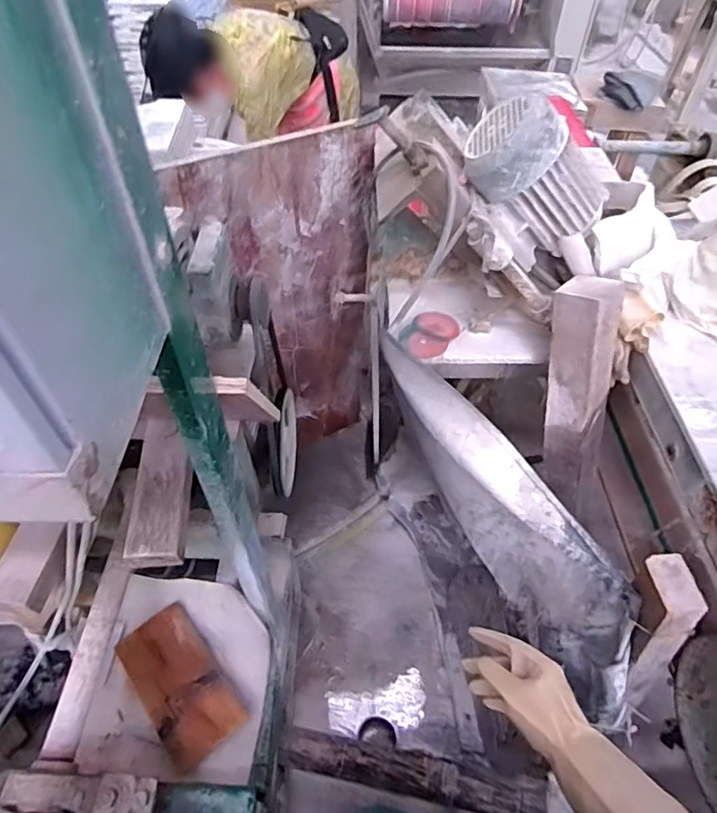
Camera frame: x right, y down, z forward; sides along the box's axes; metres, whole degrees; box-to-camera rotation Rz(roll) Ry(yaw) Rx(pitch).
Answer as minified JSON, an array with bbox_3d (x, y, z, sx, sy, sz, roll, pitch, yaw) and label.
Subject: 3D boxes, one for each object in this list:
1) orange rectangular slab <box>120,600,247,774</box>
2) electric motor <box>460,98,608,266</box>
[{"bbox_3d":[-0.298,0.452,0.883,0.126,0.041,0.244,-33,57,-24],"label":"orange rectangular slab"},{"bbox_3d":[0.290,-0.382,0.903,0.181,0.254,0.175,-39,37,20],"label":"electric motor"}]

